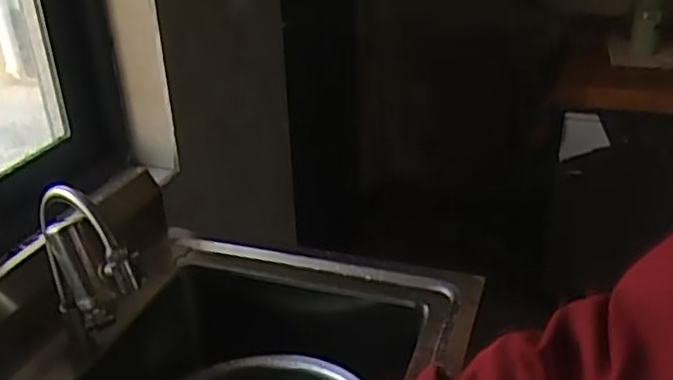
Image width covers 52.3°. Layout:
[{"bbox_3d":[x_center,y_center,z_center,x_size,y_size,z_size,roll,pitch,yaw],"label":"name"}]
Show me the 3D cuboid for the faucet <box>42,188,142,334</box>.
[{"bbox_3d":[-0.297,0.109,0.831,0.066,0.223,0.167,-24,35,-36],"label":"faucet"}]

